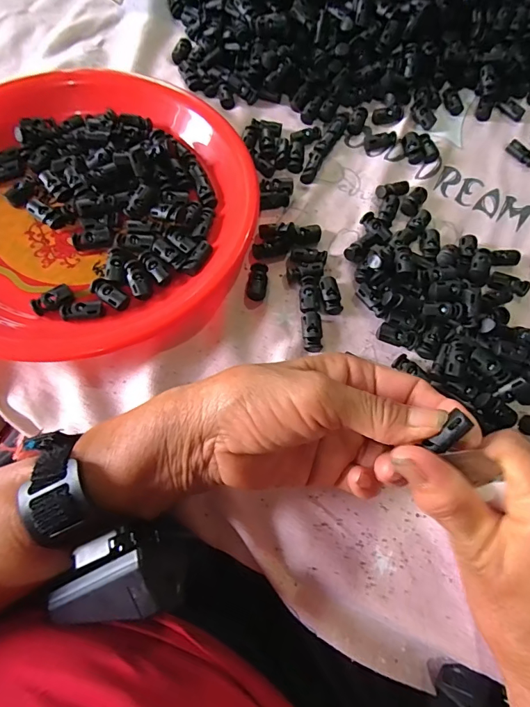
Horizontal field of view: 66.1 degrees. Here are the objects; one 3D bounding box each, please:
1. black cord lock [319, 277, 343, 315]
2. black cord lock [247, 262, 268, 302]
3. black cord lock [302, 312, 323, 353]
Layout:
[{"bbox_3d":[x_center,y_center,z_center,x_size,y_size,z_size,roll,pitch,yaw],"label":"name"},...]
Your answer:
[{"bbox_3d":[0.048,-0.044,0.301,0.014,0.007,0.030,-5,68,-5],"label":"black cord lock"},{"bbox_3d":[-0.005,-0.054,0.302,0.014,0.007,0.029,7,67,0],"label":"black cord lock"},{"bbox_3d":[0.034,-0.016,0.288,0.013,0.006,0.029,0,67,-3],"label":"black cord lock"}]

